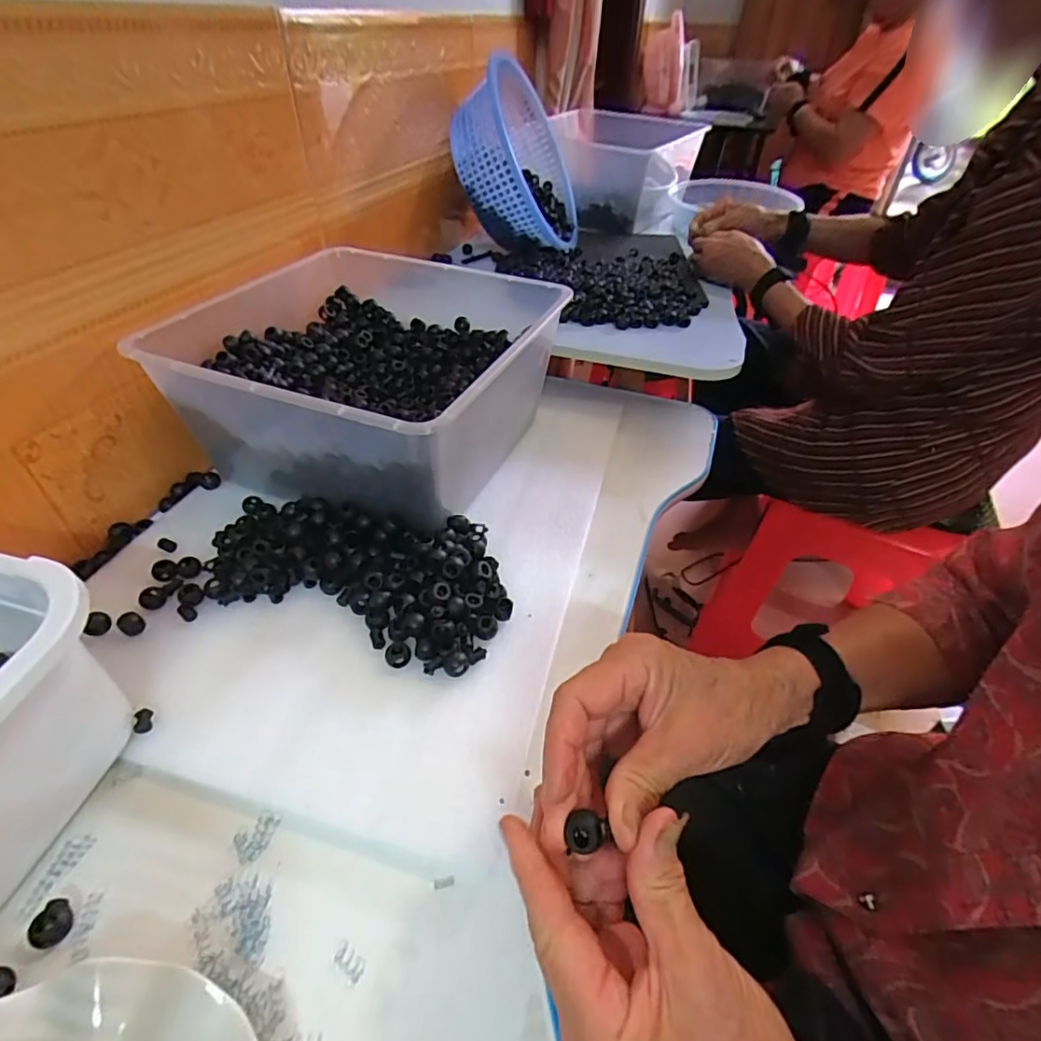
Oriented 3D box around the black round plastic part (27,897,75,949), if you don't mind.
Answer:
[{"bbox_3d":[-0.237,0.204,0.282,0.018,0.008,0.017,1,42,-1],"label":"black round plastic part"}]

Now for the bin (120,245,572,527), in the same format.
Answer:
[{"bbox_3d":[-0.136,-0.148,0.553,0.297,0.129,0.317,17,45,15],"label":"bin"}]

